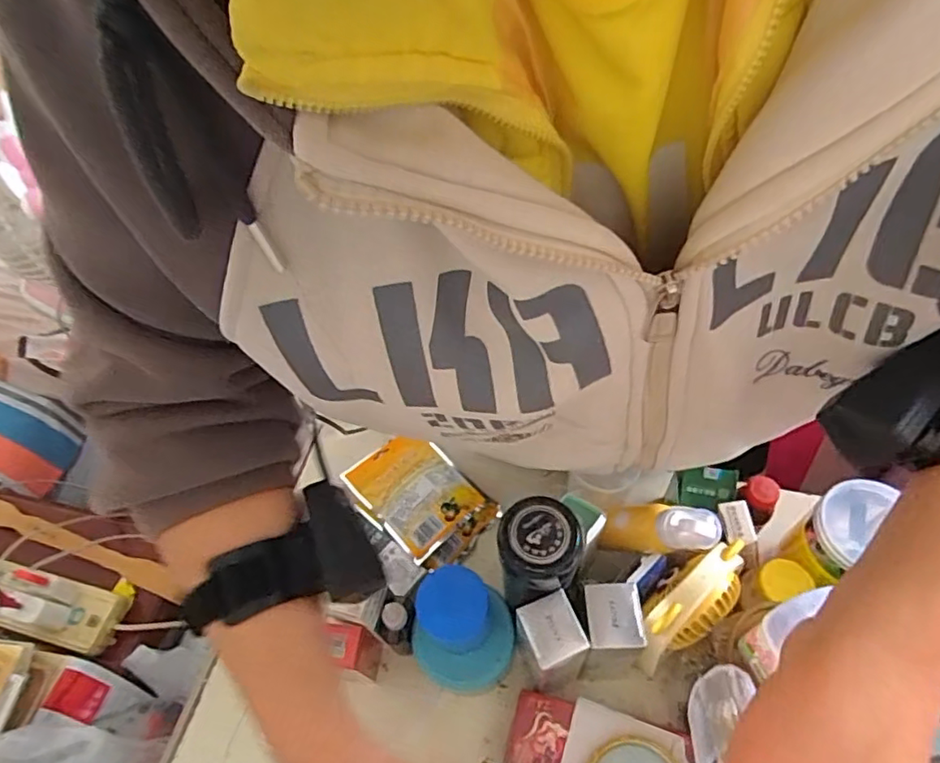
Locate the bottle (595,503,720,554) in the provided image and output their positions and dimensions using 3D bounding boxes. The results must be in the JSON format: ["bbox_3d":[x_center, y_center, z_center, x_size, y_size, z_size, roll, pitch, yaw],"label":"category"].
[{"bbox_3d":[0.172,0.134,0.524,0.034,0.123,0.037,37,57,-19],"label":"bottle"}]

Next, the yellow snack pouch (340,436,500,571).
[{"bbox_3d":[-0.066,0.134,0.690,0.178,0.028,0.110,37,66,26],"label":"yellow snack pouch"}]

